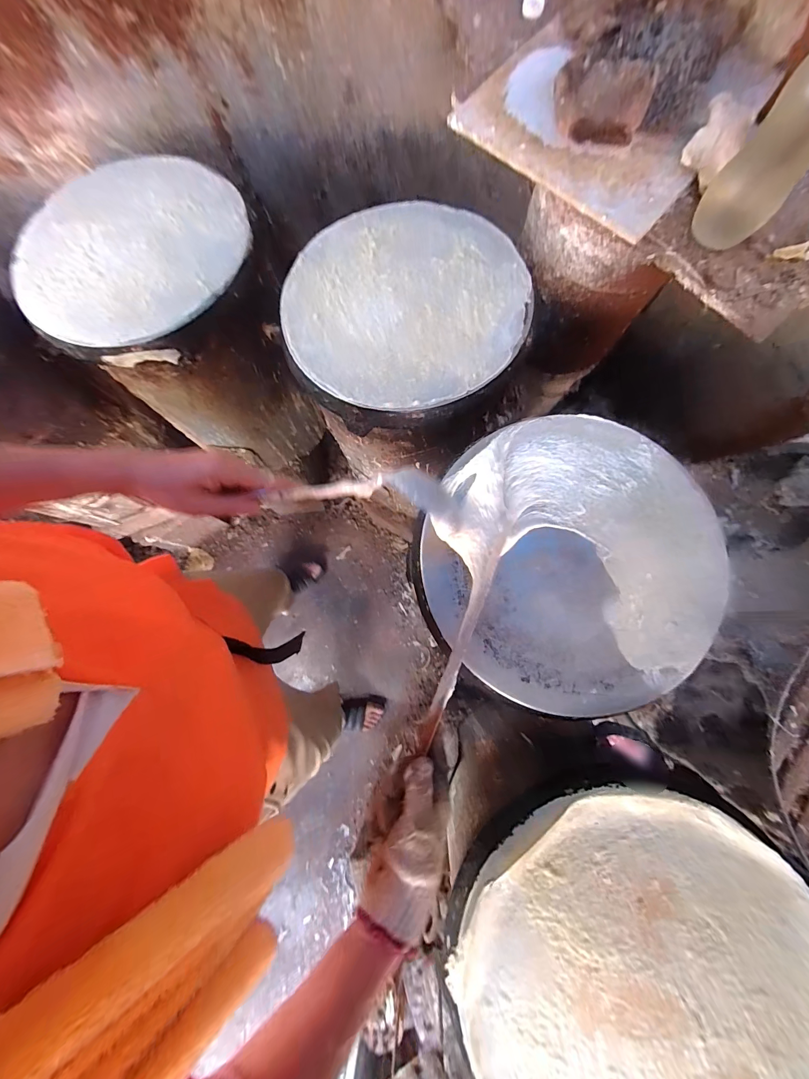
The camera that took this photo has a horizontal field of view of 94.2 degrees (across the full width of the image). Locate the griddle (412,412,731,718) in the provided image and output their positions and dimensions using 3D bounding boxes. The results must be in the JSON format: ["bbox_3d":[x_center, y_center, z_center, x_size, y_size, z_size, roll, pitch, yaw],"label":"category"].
[{"bbox_3d":[0.202,0.026,0.463,0.360,0.051,0.345,0,76,2],"label":"griddle"}]

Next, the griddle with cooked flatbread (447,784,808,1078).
[{"bbox_3d":[0.246,0.456,0.366,0.352,0.044,0.375,0,76,2],"label":"griddle with cooked flatbread"}]

